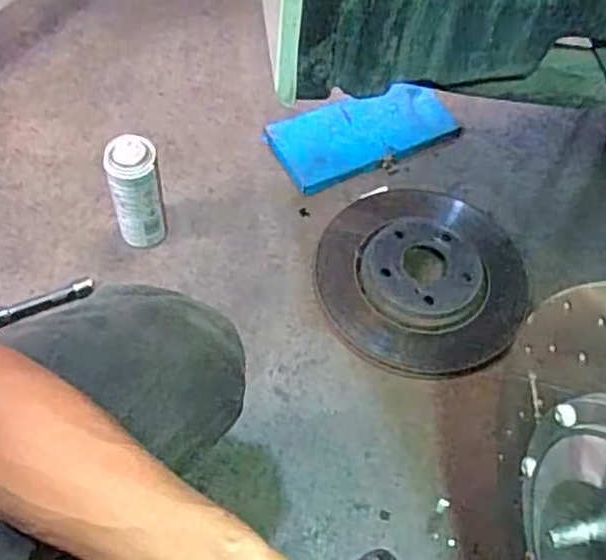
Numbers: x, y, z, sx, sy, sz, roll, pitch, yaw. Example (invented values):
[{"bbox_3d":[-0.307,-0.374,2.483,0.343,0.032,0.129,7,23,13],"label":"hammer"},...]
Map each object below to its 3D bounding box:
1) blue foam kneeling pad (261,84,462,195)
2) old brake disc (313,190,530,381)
[{"bbox_3d":[0.102,-0.231,1.113,0.295,0.025,0.139,-21,62,-15],"label":"blue foam kneeling pad"},{"bbox_3d":[0.163,-0.017,0.973,0.271,0.042,0.298,1,58,-2],"label":"old brake disc"}]

